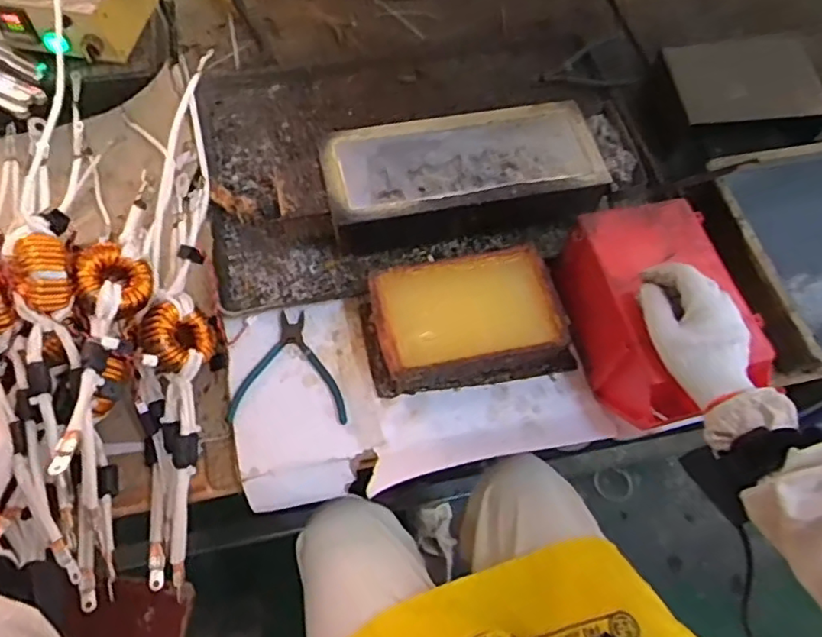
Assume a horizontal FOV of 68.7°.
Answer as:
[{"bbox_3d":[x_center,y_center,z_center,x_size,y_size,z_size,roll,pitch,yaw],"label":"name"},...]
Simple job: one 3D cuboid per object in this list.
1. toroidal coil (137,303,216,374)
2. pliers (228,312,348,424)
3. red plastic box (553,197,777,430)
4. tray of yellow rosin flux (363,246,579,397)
[{"bbox_3d":[-0.251,0.020,0.648,0.040,0.082,0.068,-14,83,28],"label":"toroidal coil"},{"bbox_3d":[-0.135,0.053,0.682,0.128,0.009,0.131,2,63,-3],"label":"pliers"},{"bbox_3d":[0.264,-0.003,0.657,0.138,0.112,0.227,-12,64,-9],"label":"red plastic box"},{"bbox_3d":[0.062,0.002,0.684,0.219,0.073,0.134,-9,64,-8],"label":"tray of yellow rosin flux"}]

